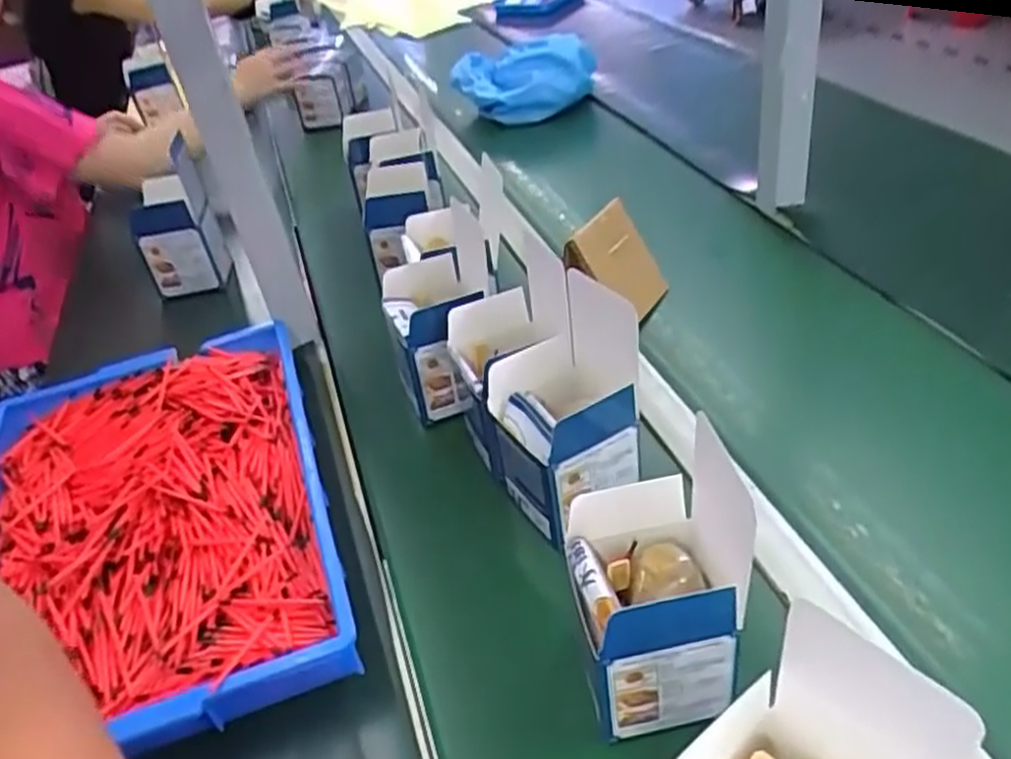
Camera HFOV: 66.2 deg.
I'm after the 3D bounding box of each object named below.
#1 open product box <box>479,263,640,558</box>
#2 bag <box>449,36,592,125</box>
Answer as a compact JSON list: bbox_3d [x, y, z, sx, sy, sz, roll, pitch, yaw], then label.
[{"bbox_3d":[0.040,0.021,0.586,0.084,0.165,0.104,-27,40,-27],"label":"open product box"},{"bbox_3d":[0.031,-0.527,1.380,0.247,0.157,0.166,-5,35,2],"label":"bag"}]

